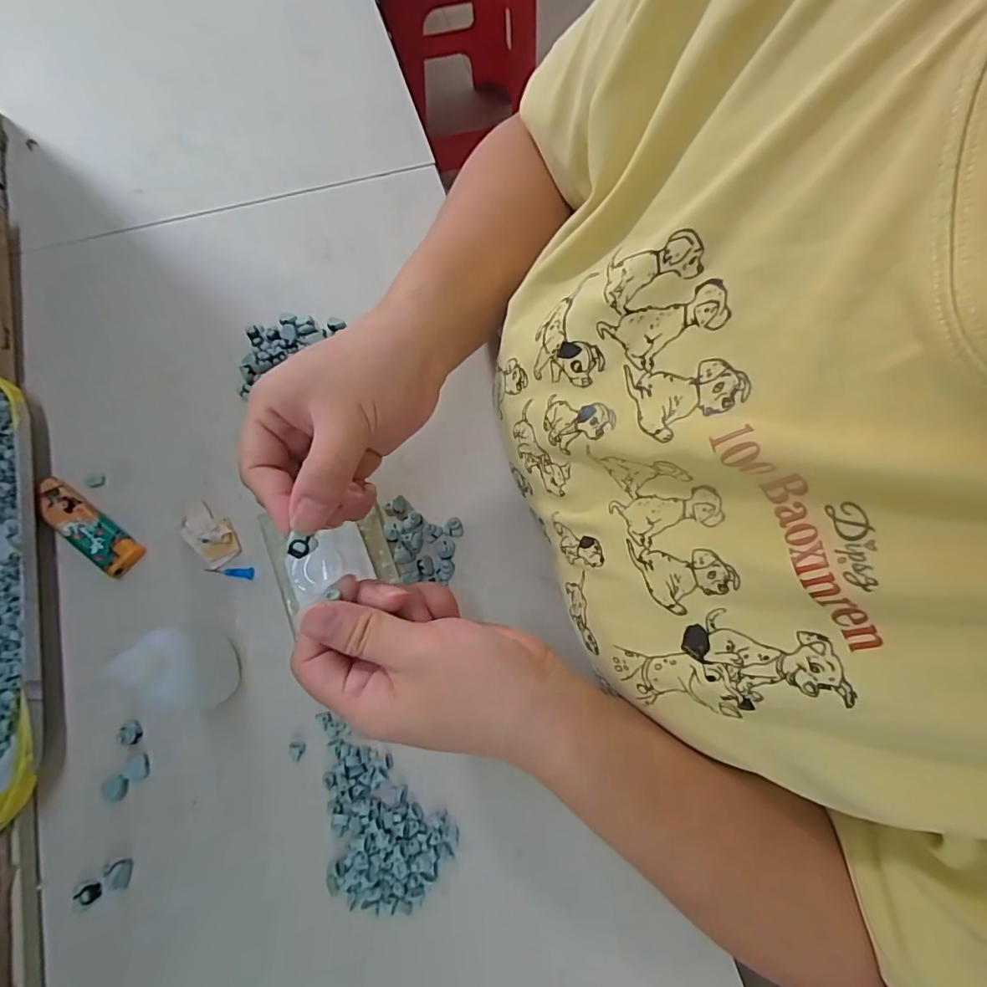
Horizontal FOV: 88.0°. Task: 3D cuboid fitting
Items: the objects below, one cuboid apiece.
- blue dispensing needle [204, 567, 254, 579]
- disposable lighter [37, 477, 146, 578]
[{"bbox_3d":[-0.162,0.048,0.312,0.030,0.004,0.007,1,73,-2],"label":"blue dispensing needle"},{"bbox_3d":[-0.251,0.020,0.314,0.077,0.009,0.023,35,75,9],"label":"disposable lighter"}]

